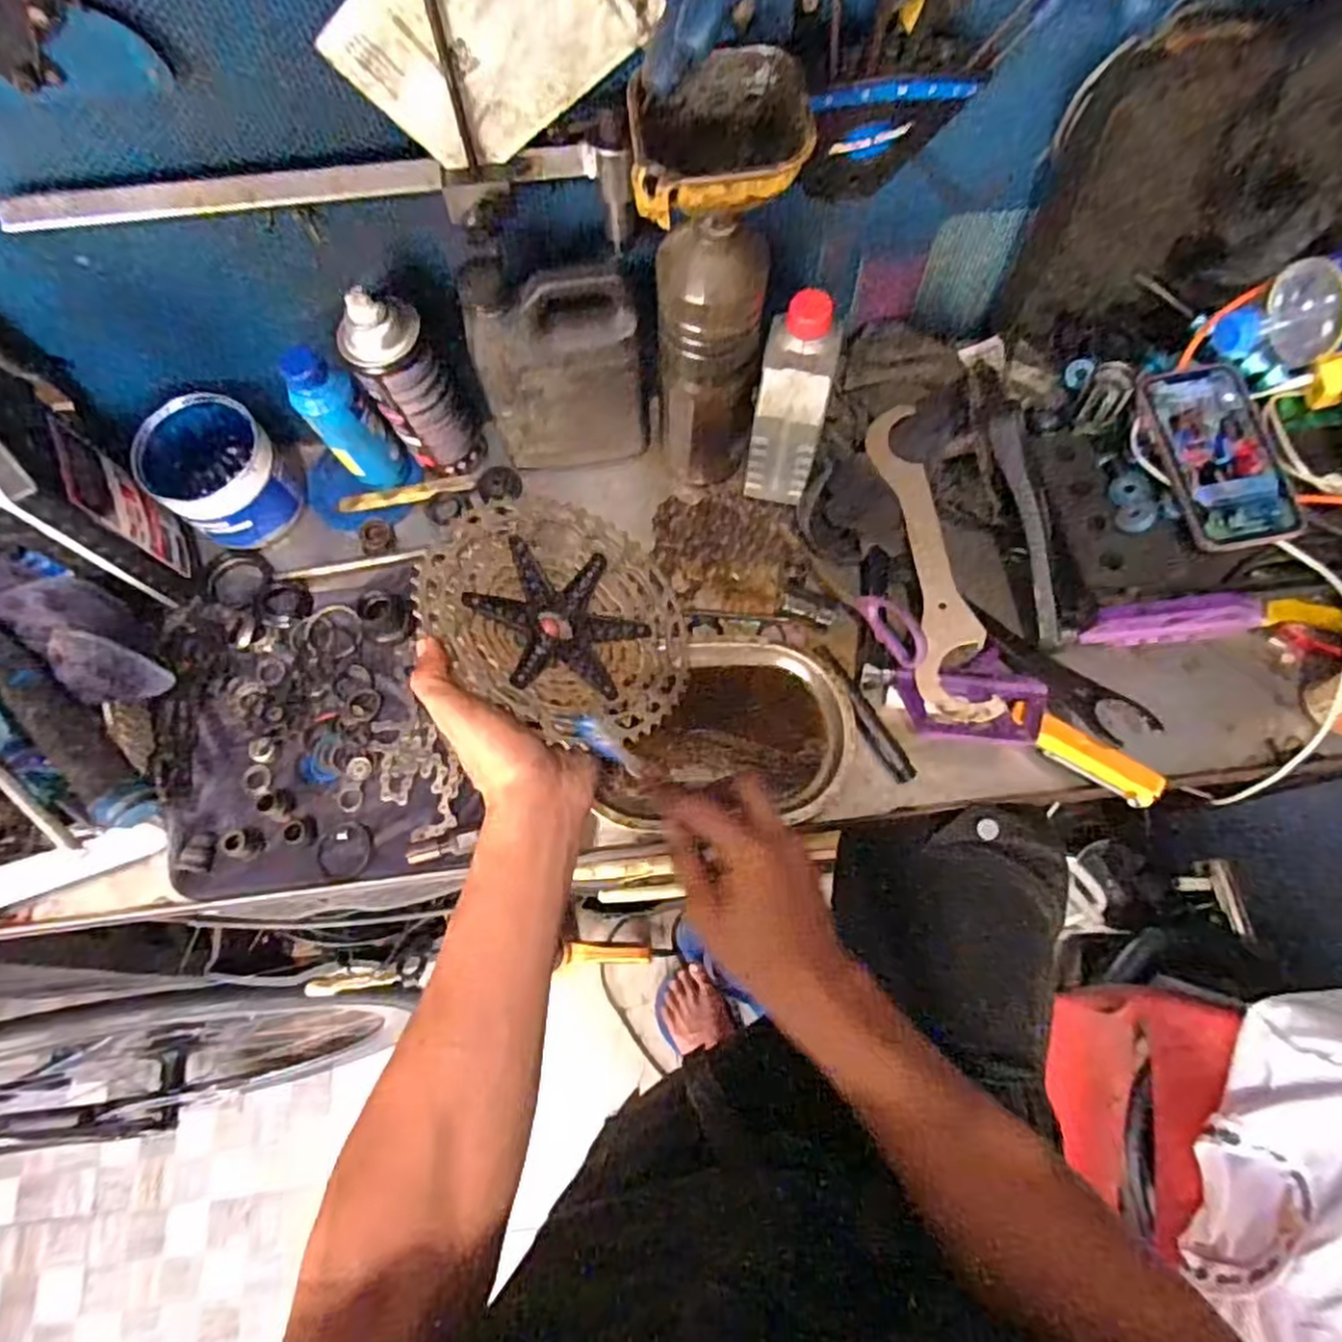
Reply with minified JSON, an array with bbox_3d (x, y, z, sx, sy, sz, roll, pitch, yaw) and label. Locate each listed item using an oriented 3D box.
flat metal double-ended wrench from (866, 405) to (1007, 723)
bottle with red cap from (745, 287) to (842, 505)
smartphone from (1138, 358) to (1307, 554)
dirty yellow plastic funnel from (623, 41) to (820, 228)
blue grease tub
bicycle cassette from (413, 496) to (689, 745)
[{"bbox_3d":[0.206,-0.092,0.602,0.053,0.013,0.272,-11,74,12],"label":"flat metal double-ended wrench"},{"bbox_3d":[0.097,-0.207,0.597,0.054,0.170,0.065,16,72,8],"label":"bottle with red cap"},{"bbox_3d":[0.425,-0.171,0.579,0.087,0.014,0.161,-10,74,1],"label":"smartphone"},{"bbox_3d":[0.026,-0.287,0.416,0.091,0.051,0.088,-8,70,0],"label":"dirty yellow plastic funnel"},{"bbox_3d":[-0.392,-0.172,0.650,0.097,0.097,0.092,-1,70,2],"label":"blue grease tub"},{"bbox_3d":[-0.081,-0.033,0.541,0.191,0.043,0.180,15,55,-23],"label":"bicycle cassette"}]

